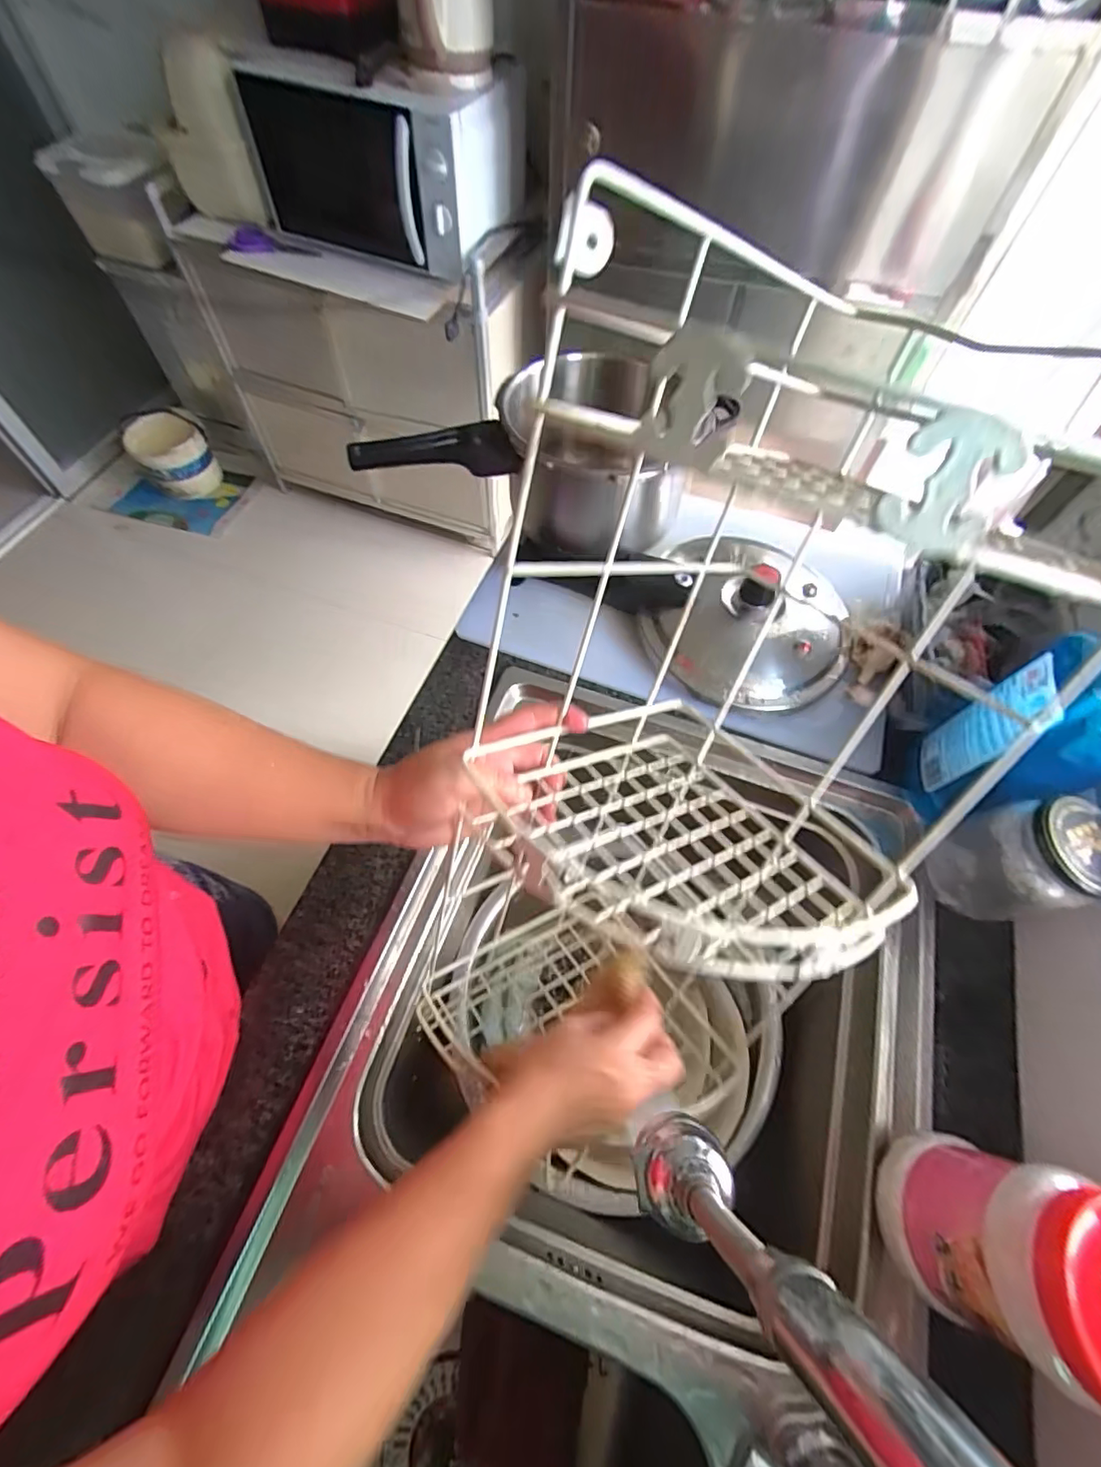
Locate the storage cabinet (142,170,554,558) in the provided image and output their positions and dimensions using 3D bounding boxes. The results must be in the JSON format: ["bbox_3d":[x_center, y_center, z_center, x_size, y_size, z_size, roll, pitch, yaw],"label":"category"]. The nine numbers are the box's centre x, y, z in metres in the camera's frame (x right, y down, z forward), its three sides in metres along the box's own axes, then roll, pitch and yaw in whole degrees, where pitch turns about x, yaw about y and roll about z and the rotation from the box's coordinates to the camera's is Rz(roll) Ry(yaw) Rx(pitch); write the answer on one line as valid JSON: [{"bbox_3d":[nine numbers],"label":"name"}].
[{"bbox_3d":[-0.491,-0.984,1.535,0.954,0.701,0.345,25,64,10],"label":"storage cabinet"}]

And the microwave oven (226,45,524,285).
[{"bbox_3d":[-0.326,-1.185,1.130,0.554,0.262,0.269,27,64,11],"label":"microwave oven"}]

